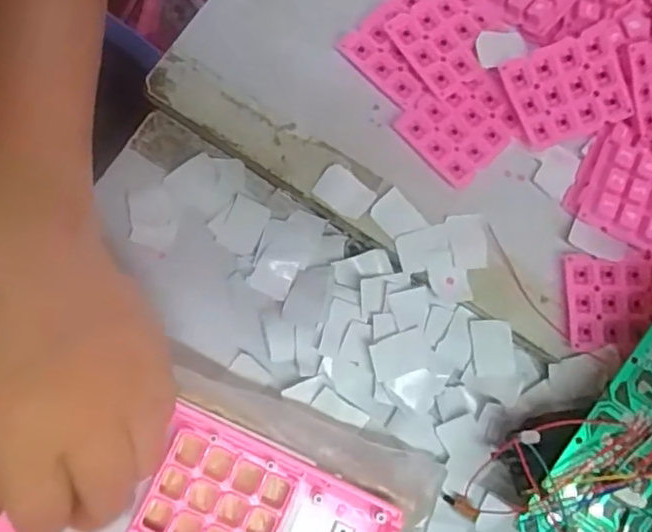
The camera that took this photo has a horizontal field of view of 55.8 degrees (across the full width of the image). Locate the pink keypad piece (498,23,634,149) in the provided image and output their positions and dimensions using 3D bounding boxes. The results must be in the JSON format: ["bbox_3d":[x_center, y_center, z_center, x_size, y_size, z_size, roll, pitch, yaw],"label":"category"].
[{"bbox_3d":[0.128,-0.094,0.326,0.063,0.008,0.049,-21,98,-1],"label":"pink keypad piece"}]

